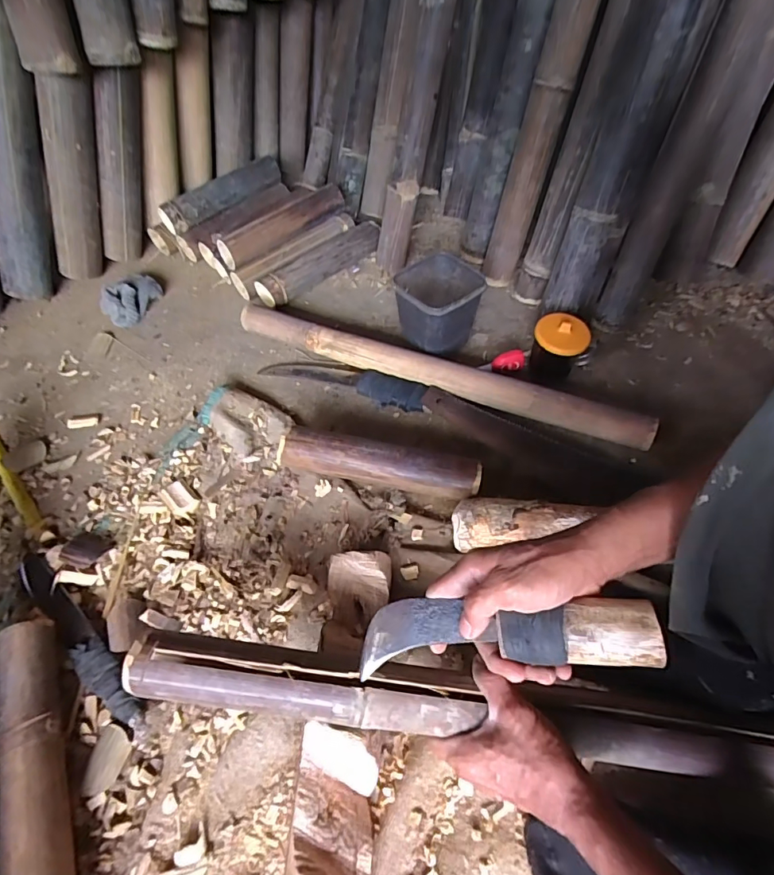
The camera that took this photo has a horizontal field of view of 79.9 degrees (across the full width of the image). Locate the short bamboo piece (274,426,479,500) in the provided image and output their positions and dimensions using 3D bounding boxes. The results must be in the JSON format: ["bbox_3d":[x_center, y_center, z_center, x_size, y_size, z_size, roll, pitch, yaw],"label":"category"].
[{"bbox_3d":[-0.013,0.037,0.623,0.265,0.060,0.048,10,55,8],"label":"short bamboo piece"}]

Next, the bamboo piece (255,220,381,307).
[{"bbox_3d":[-0.127,-0.331,0.889,0.268,0.058,0.063,-35,61,-22],"label":"bamboo piece"}]

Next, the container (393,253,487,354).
[{"bbox_3d":[0.079,-0.198,0.740,0.122,0.125,0.112,-28,58,-18],"label":"container"}]

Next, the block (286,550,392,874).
[{"bbox_3d":[-0.042,0.261,0.456,0.075,0.068,0.303,3,54,3],"label":"block"}]

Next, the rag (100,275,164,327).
[{"bbox_3d":[-0.472,-0.257,0.861,0.112,0.049,0.082,-32,59,-20],"label":"rag"}]

